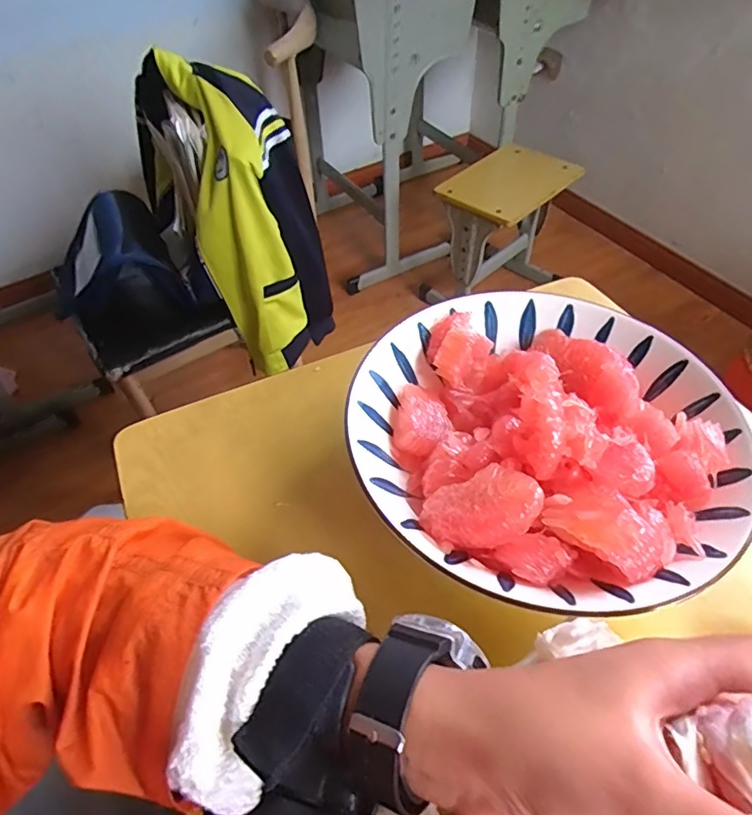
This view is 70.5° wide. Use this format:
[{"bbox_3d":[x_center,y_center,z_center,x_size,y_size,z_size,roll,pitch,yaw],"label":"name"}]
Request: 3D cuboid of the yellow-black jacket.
[{"bbox_3d":[-0.266,-0.386,0.988,0.225,0.431,0.444,-25,54,-17],"label":"yellow-black jacket"}]

